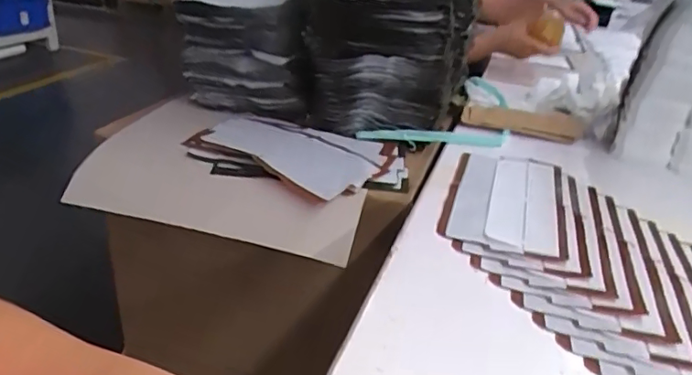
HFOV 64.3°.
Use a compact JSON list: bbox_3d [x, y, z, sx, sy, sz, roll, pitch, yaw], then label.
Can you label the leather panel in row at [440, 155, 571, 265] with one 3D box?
[{"bbox_3d":[0.177,0.009,0.614,0.119,0.010,0.230,12,28,14],"label":"leather panel in row"}]

